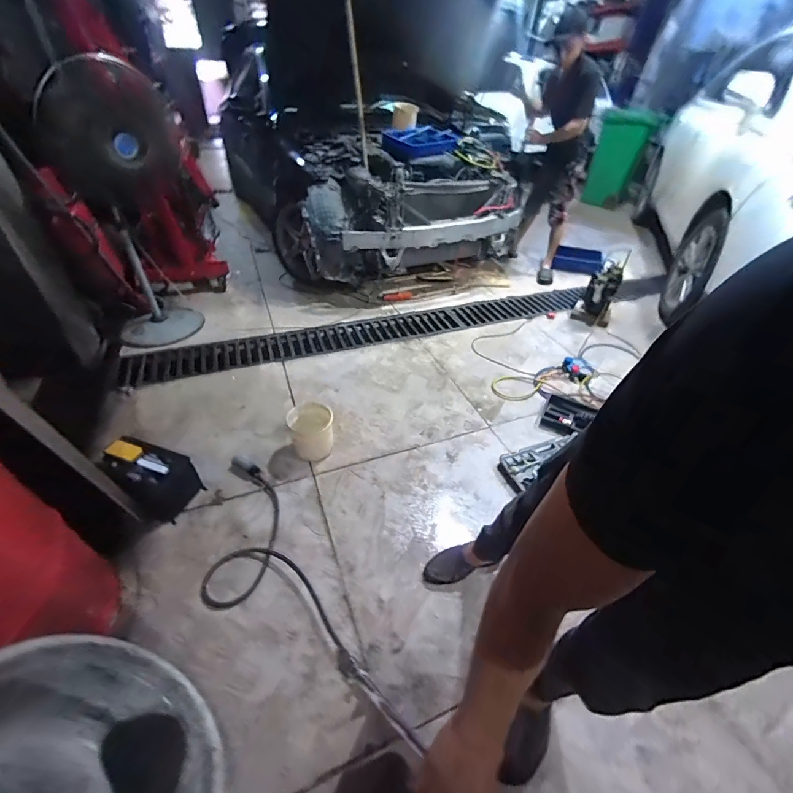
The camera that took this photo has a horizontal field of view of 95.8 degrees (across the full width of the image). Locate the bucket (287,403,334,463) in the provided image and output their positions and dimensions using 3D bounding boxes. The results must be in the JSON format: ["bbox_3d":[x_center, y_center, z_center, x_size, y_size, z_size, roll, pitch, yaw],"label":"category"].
[{"bbox_3d":[-0.346,0.149,1.470,0.172,0.159,0.188,-7,43,-11],"label":"bucket"}]

